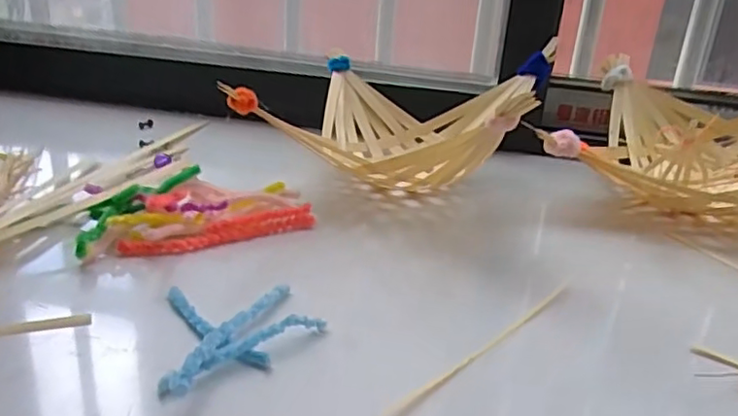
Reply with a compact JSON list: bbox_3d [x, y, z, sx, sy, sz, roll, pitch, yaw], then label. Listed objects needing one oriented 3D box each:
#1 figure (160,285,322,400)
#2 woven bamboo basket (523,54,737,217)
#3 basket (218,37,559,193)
[{"bbox_3d":[-0.058,0.062,0.301,0.073,0.021,0.087,-2,26,-14],"label":"figure"},{"bbox_3d":[0.266,-0.051,0.498,0.213,0.102,0.186,16,27,23],"label":"woven bamboo basket"},{"bbox_3d":[0.027,-0.068,0.494,0.191,0.097,0.195,12,26,16],"label":"basket"}]

